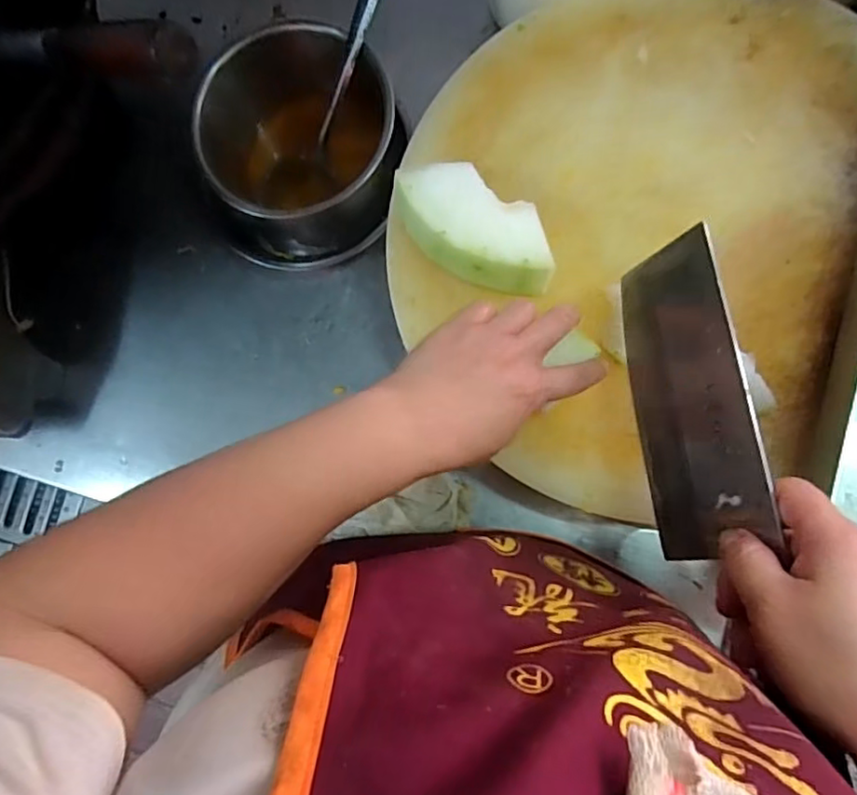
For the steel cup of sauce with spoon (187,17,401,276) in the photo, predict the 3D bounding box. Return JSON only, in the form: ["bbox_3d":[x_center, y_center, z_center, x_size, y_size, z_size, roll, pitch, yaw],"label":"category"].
[{"bbox_3d":[-0.104,-0.197,0.497,0.150,0.105,0.159,22,86,9],"label":"steel cup of sauce with spoon"}]

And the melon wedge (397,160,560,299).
[{"bbox_3d":[0.032,-0.116,0.425,0.120,0.039,0.064,36,88,10],"label":"melon wedge"}]

